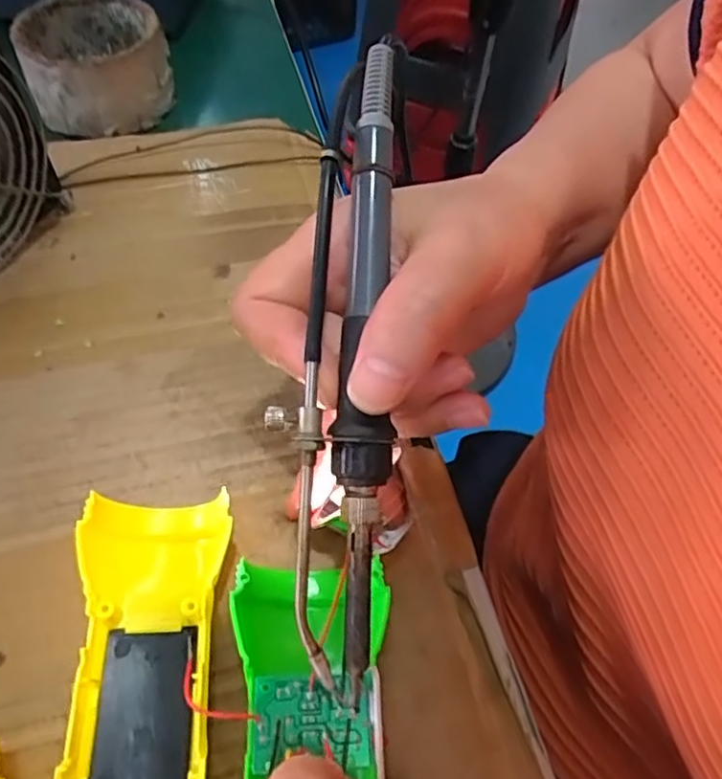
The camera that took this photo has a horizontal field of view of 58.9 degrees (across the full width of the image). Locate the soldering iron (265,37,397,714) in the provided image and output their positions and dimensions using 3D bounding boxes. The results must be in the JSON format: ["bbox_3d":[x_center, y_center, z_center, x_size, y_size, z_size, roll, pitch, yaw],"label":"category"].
[{"bbox_3d":[-0.008,-0.010,0.207,0.034,0.019,0.209,3,82,0],"label":"soldering iron"}]

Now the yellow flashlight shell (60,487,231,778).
[{"bbox_3d":[-0.072,0.112,0.201,0.046,0.027,0.160,0,57,-2],"label":"yellow flashlight shell"}]

